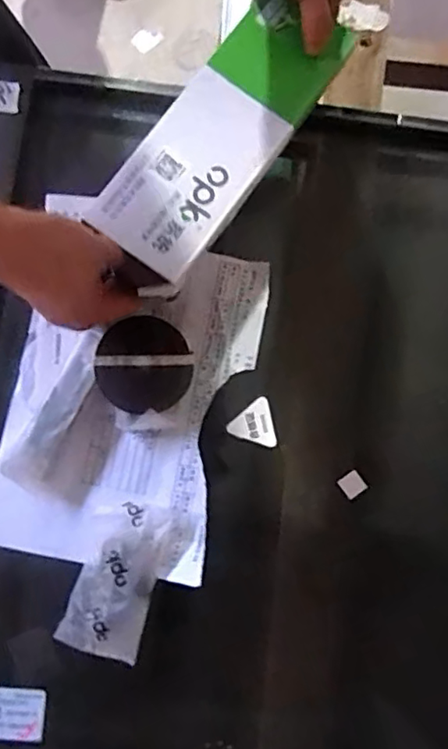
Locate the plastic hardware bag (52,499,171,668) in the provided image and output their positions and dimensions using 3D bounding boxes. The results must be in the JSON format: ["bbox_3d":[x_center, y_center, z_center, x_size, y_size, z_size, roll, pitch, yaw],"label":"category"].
[{"bbox_3d":[-0.090,0.172,0.500,0.066,0.018,0.122,18,80,2],"label":"plastic hardware bag"}]

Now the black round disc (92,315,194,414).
[{"bbox_3d":[-0.069,-0.009,0.513,0.080,0.008,0.080,-2,80,-2],"label":"black round disc"}]

